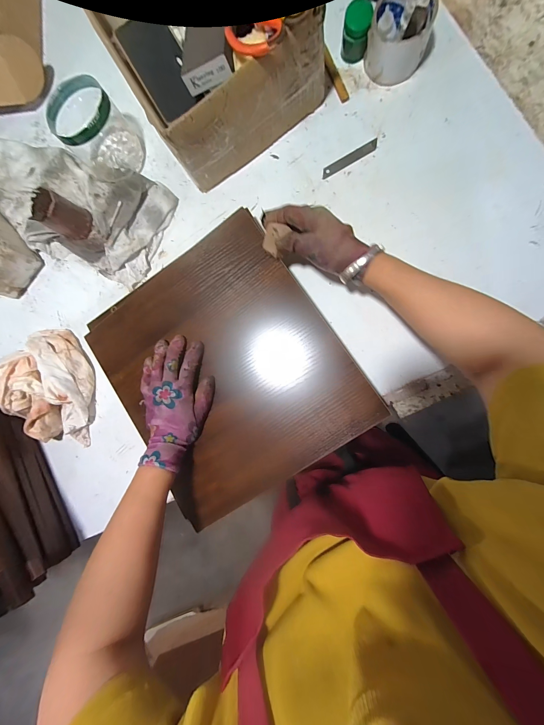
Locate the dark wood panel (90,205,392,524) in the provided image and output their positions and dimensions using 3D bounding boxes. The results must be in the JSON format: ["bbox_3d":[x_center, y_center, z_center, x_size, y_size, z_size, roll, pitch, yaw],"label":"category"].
[{"bbox_3d":[-0.081,0.010,0.393,0.338,0.013,0.380,-34,85,9],"label":"dark wood panel"}]

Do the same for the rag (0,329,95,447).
[{"bbox_3d":[-0.419,0.048,0.467,0.154,0.068,0.211,5,92,12],"label":"rag"}]

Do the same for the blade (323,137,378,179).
[{"bbox_3d":[0.126,-0.331,0.412,0.095,0.004,0.015,-27,92,6],"label":"blade"}]

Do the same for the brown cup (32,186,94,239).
[{"bbox_3d":[-0.376,-0.261,0.455,0.057,0.076,0.060,0,89,10],"label":"brown cup"}]

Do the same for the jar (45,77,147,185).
[{"bbox_3d":[-0.290,-0.391,0.429,0.115,0.094,0.108,0,91,10],"label":"jar"}]

